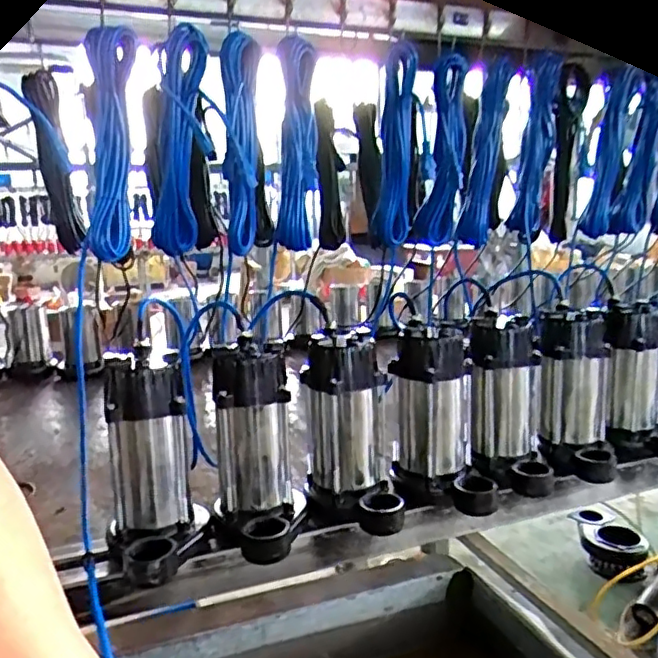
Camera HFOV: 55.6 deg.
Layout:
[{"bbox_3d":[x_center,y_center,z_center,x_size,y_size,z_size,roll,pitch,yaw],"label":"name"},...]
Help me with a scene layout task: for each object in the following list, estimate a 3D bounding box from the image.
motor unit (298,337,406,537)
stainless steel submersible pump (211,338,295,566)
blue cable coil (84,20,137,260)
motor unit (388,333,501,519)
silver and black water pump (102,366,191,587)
[{"bbox_3d":[0.029,0.132,0.804,0.124,0.229,0.117,0,11,7],"label":"motor unit"},{"bbox_3d":[-0.091,0.140,0.751,0.099,0.221,0.145,-3,11,-7],"label":"stainless steel submersible pump"},{"bbox_3d":[-0.338,-0.288,0.970,0.086,0.337,0.087,-5,12,-17],"label":"blue cable coil"},{"bbox_3d":[0.150,0.120,0.845,0.120,0.225,0.132,-2,11,-3],"label":"motor unit"},{"bbox_3d":[-0.206,0.154,0.707,0.095,0.204,0.137,-5,12,-17],"label":"silver and black water pump"}]

